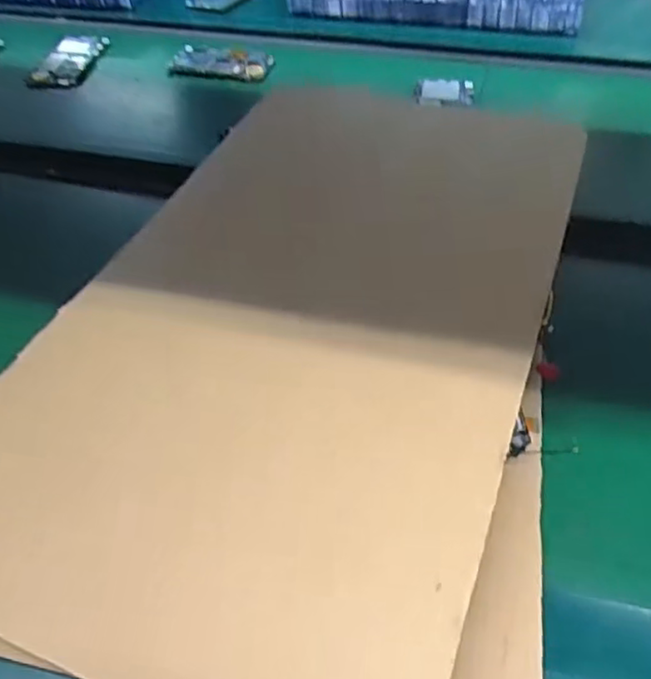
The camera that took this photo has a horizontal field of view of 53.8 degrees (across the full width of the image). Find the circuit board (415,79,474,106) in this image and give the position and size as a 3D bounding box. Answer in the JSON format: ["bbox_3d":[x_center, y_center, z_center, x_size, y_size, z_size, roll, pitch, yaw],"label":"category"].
[{"bbox_3d":[0.132,-0.274,0.713,0.064,0.007,0.063,5,50,7],"label":"circuit board"}]

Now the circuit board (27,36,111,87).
[{"bbox_3d":[-0.304,-0.336,0.765,0.064,0.009,0.125,0,49,3],"label":"circuit board"}]

